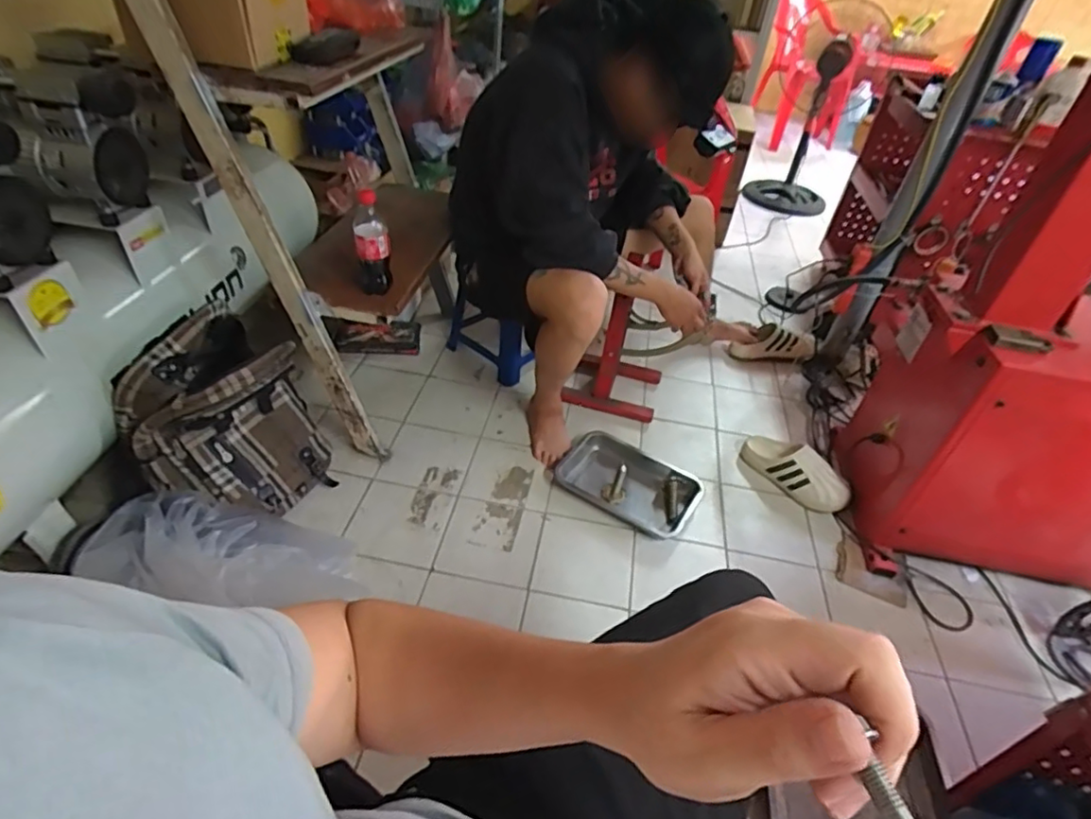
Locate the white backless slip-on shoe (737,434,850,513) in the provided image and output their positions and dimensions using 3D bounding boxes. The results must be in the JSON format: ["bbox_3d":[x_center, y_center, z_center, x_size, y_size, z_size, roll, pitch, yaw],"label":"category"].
[{"bbox_3d":[0.603,0.140,1.442,0.094,0.091,0.269,-24,50,-31],"label":"white backless slip-on shoe"}]

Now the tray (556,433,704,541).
[{"bbox_3d":[0.200,0.166,1.405,0.317,0.040,0.203,25,44,19],"label":"tray"}]

